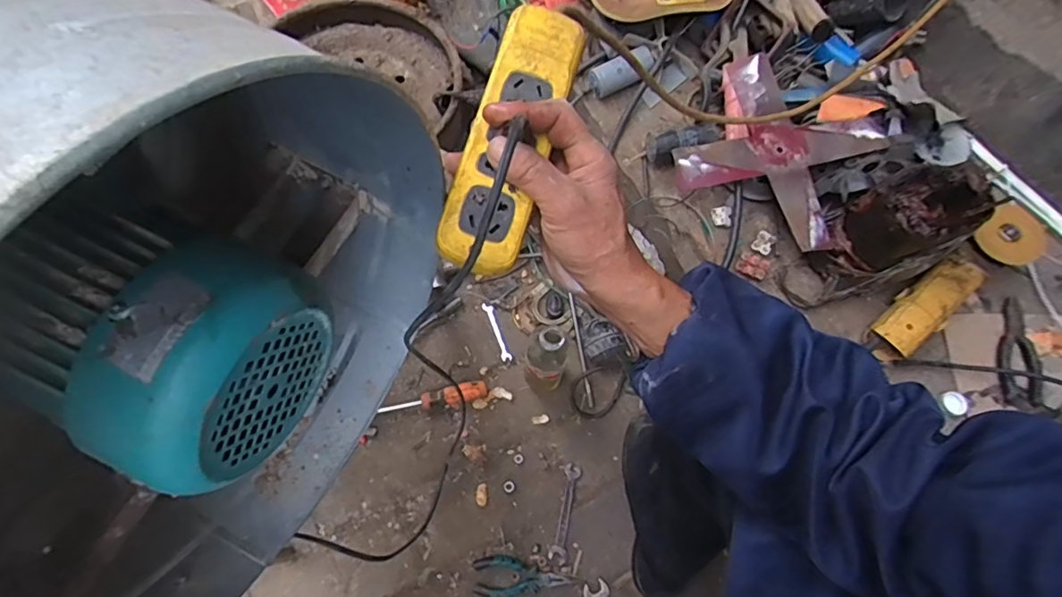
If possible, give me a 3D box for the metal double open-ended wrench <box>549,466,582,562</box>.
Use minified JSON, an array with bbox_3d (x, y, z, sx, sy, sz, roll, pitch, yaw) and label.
[{"bbox_3d":[0.054,0.334,0.860,0.028,0.008,0.136,11,67,2],"label":"metal double open-ended wrench"}]

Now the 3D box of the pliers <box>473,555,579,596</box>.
[{"bbox_3d":[-0.009,0.414,0.821,0.148,0.018,0.057,-1,68,-3],"label":"pliers"}]

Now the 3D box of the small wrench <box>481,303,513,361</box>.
[{"bbox_3d":[-0.060,0.058,0.970,0.018,0.008,0.113,-19,70,-10],"label":"small wrench"}]

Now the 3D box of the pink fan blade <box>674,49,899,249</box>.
[{"bbox_3d":[0.374,-0.223,0.824,0.261,0.044,0.256,31,70,10],"label":"pink fan blade"}]

